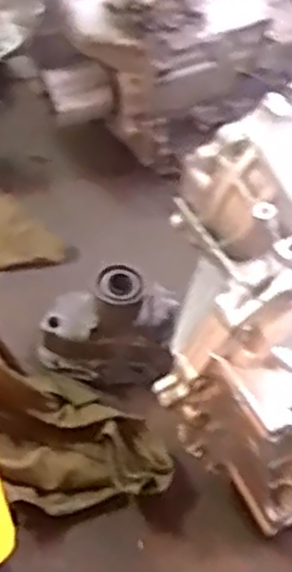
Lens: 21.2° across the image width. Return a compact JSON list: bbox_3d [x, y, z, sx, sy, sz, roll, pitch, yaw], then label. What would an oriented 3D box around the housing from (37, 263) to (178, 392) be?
[{"bbox_3d":[-0.052,0.049,0.982,0.167,0.140,0.099,8,50,4],"label":"housing"}]

